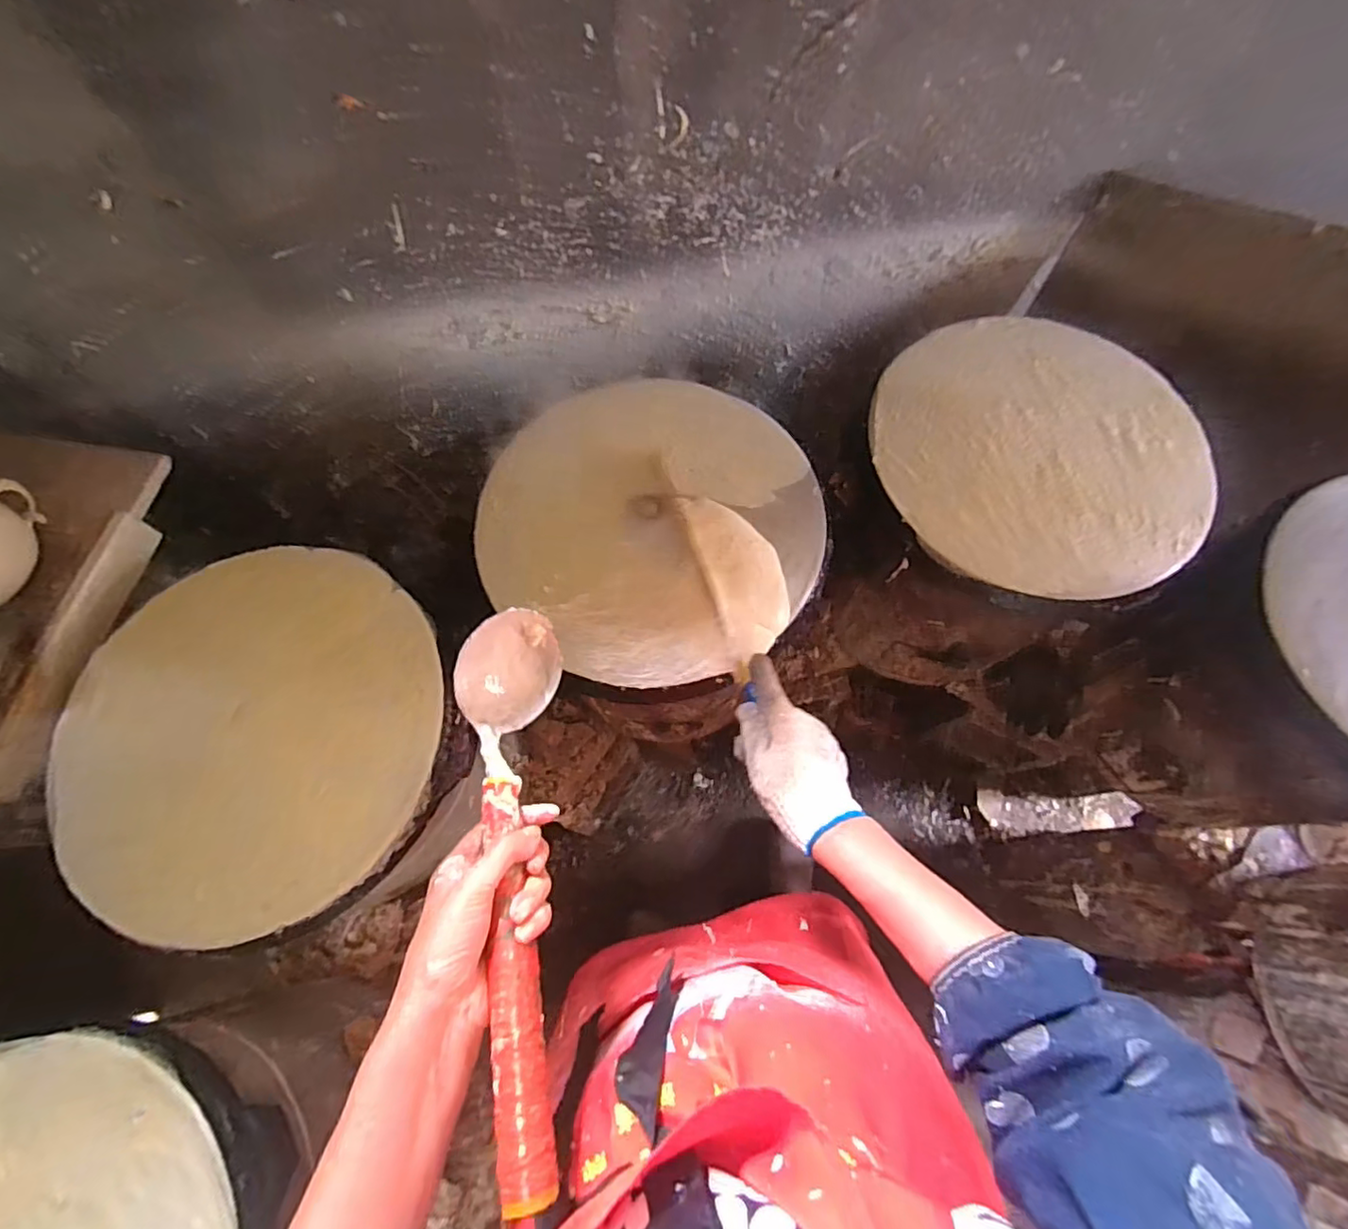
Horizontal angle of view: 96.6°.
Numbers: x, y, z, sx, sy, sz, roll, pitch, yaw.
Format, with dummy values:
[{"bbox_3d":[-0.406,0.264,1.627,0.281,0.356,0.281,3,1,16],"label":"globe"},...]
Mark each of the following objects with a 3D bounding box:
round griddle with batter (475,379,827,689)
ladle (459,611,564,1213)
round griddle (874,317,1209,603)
[{"bbox_3d":[-0.021,-0.104,0.657,0.352,0.059,0.341,0,79,2],"label":"round griddle with batter"},{"bbox_3d":[-0.114,0.159,0.406,0.073,0.079,0.359,-9,53,-3],"label":"ladle"},{"bbox_3d":[0.429,-0.198,0.694,0.375,0.016,0.364,0,69,1],"label":"round griddle"}]

